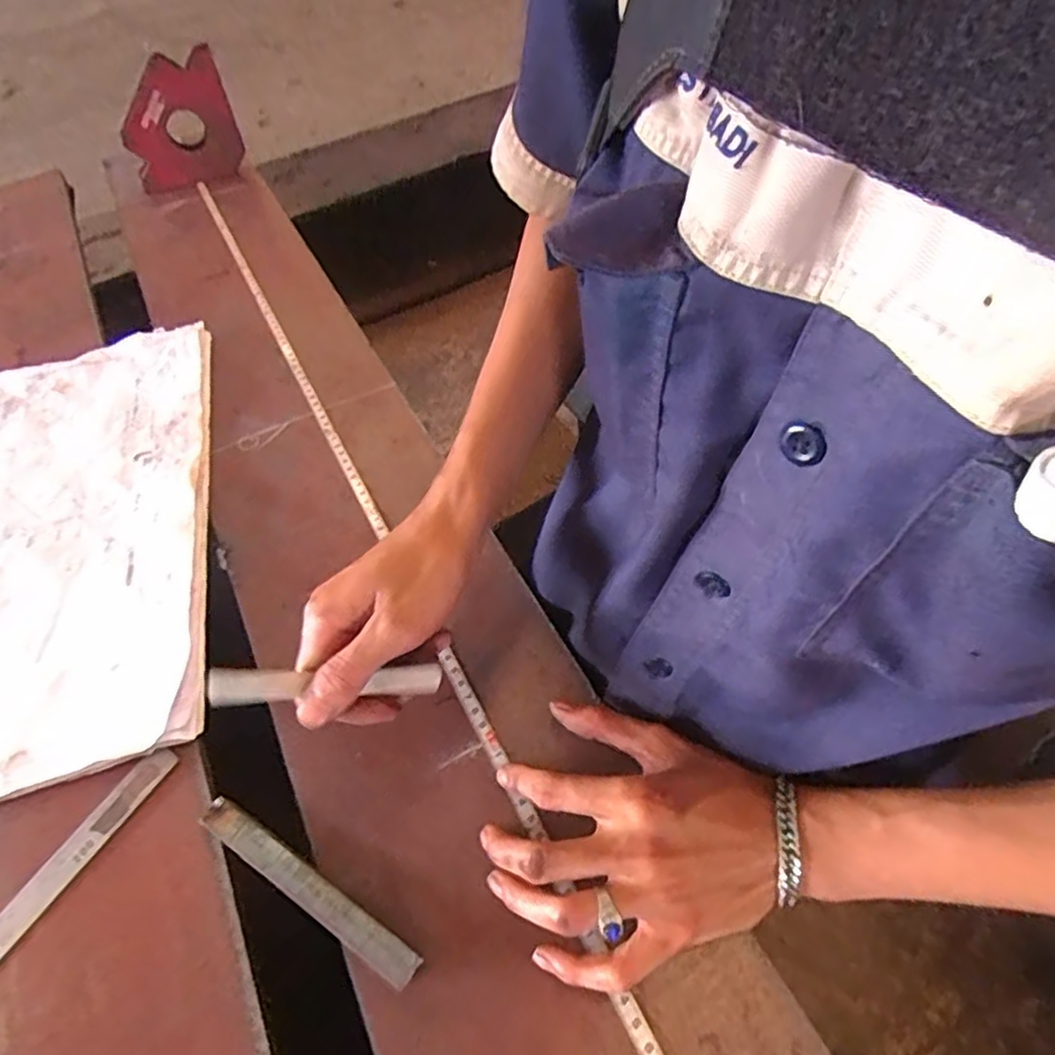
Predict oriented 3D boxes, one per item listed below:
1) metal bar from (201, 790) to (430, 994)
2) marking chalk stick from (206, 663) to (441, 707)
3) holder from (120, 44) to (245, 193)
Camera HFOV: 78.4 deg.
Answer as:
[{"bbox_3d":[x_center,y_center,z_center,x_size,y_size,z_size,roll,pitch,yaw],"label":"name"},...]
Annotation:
[{"bbox_3d":[-0.113,0.181,0.328,0.140,0.012,0.017,26,59,19],"label":"metal bar"},{"bbox_3d":[-0.098,0.077,0.324,0.111,0.017,0.015,4,51,-23],"label":"marking chalk stick"},{"bbox_3d":[-0.432,-0.507,0.808,0.028,0.132,0.138,21,48,33],"label":"holder"}]

